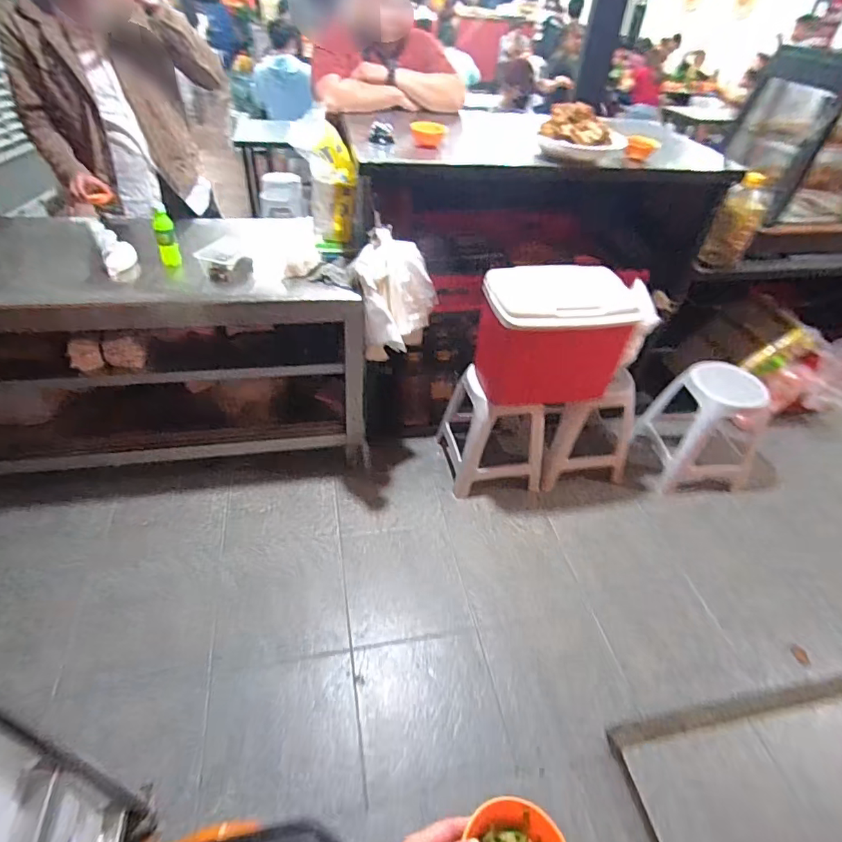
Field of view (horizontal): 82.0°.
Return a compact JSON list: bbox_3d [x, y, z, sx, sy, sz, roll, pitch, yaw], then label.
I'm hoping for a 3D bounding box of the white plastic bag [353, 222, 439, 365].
[{"bbox_3d":[-0.094,-0.379,1.540,0.184,0.379,0.222,23,44,16],"label":"white plastic bag"}]

